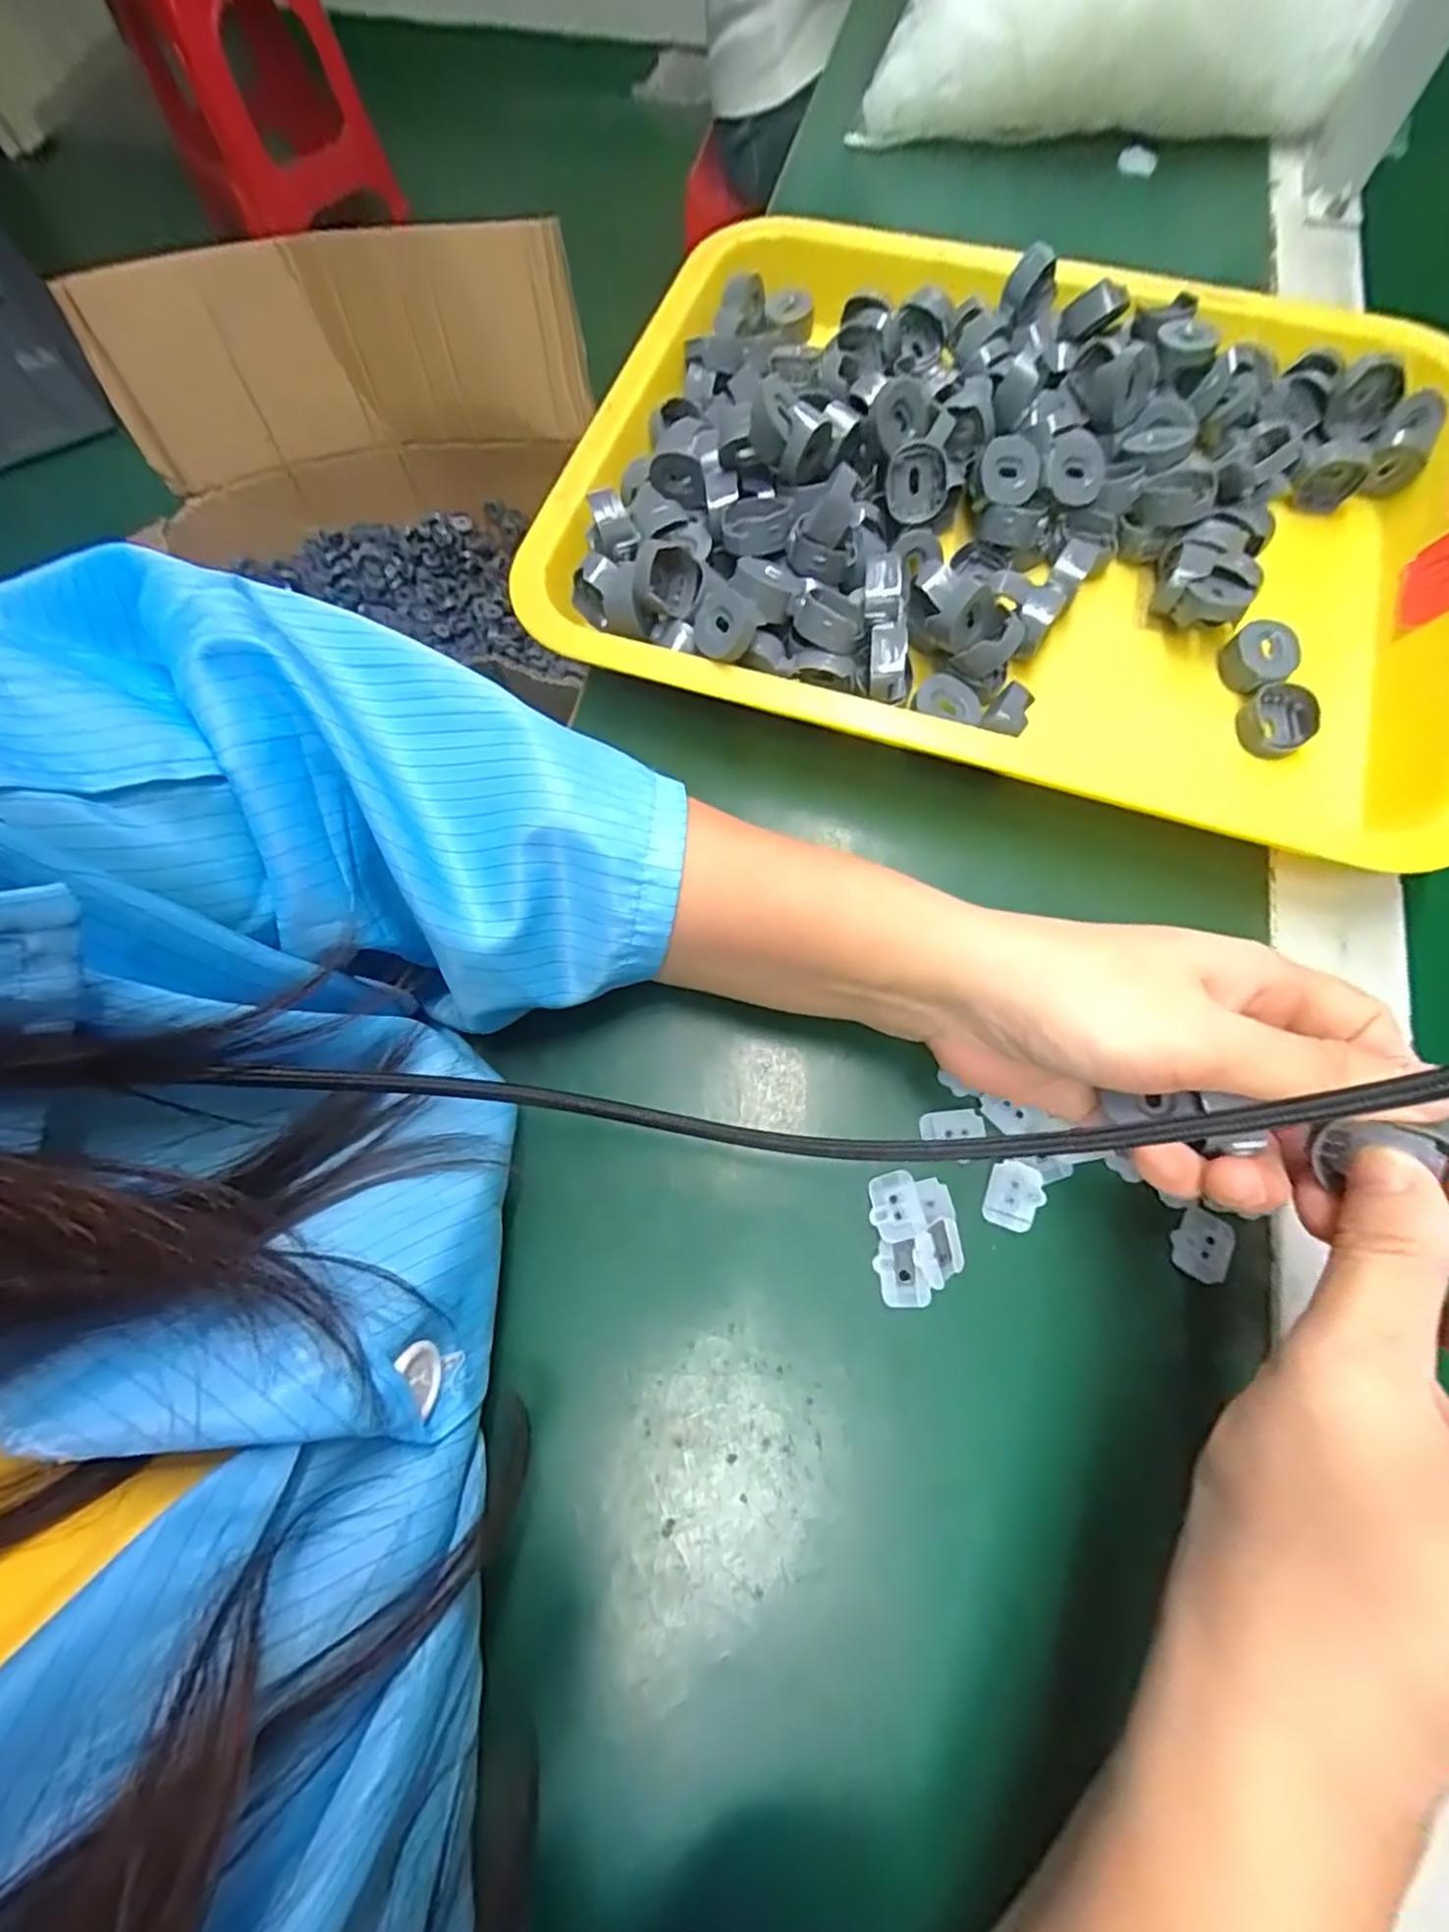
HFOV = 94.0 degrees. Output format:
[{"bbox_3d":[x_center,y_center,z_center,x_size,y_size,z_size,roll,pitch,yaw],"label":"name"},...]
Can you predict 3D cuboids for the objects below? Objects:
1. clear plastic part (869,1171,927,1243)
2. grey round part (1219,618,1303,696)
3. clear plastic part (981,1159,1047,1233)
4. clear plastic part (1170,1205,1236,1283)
[{"bbox_3d":[0.056,0.080,0.224,0.016,0.008,0.021,-8,70,-2],"label":"clear plastic part"},{"bbox_3d":[0.225,-0.130,0.285,0.028,0.016,0.027,0,70,1],"label":"grey round part"},{"bbox_3d":[0.097,0.077,0.227,0.016,0.008,0.021,18,72,8],"label":"clear plastic part"},{"bbox_3d":[0.157,0.091,0.222,0.016,0.004,0.022,31,74,11],"label":"clear plastic part"}]

